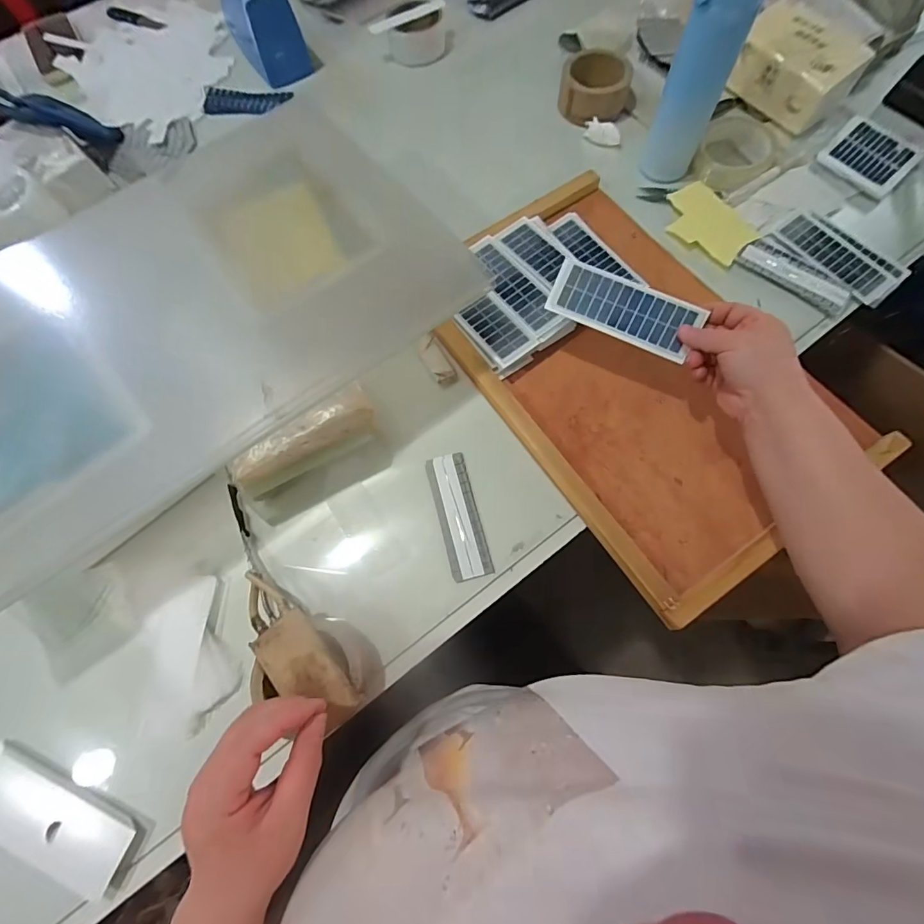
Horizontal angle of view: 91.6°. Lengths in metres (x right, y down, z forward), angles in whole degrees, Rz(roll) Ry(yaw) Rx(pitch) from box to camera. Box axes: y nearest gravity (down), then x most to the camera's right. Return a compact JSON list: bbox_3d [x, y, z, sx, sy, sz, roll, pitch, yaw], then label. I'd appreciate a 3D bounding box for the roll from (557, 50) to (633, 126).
[{"bbox_3d":[0.183,-0.517,0.627,0.097,0.046,0.091,-1,71,2],"label":"roll"}]

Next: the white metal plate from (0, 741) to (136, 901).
[{"bbox_3d":[-0.353,0.302,0.381,0.159,0.014,0.055,19,72,9],"label":"white metal plate"}]

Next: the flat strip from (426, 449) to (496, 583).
[{"bbox_3d":[-0.003,0.054,0.462,0.041,0.005,0.129,-14,71,-3],"label":"flat strip"}]

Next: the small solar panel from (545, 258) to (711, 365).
[{"bbox_3d":[0.156,-0.149,0.438,0.138,0.007,0.054,26,107,10],"label":"small solar panel"}]

